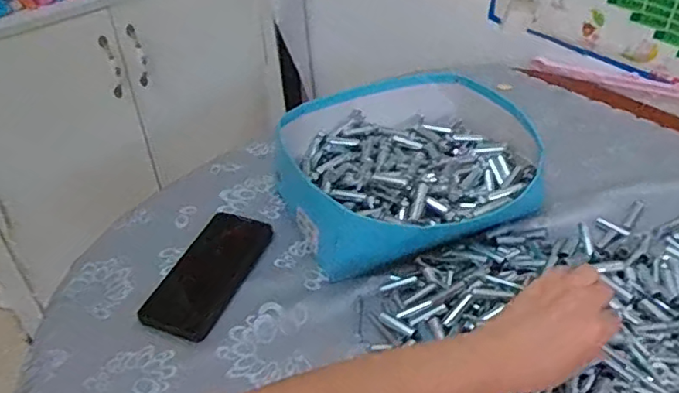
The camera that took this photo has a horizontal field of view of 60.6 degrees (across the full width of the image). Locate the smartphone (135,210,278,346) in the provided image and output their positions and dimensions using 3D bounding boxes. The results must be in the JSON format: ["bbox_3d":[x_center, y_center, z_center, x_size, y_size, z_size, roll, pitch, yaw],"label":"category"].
[{"bbox_3d":[-0.141,0.081,0.636,0.081,0.008,0.172,14,43,17],"label":"smartphone"}]

